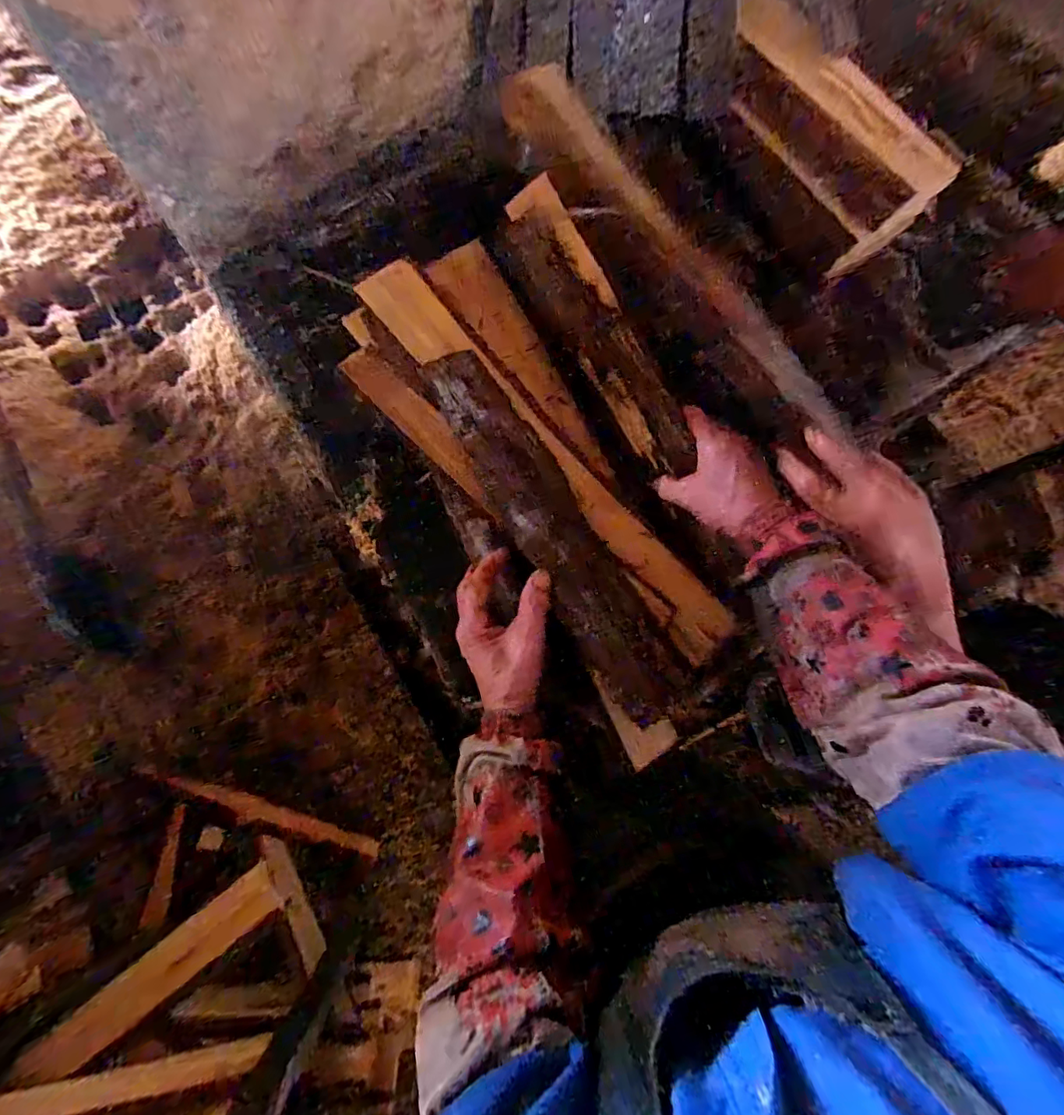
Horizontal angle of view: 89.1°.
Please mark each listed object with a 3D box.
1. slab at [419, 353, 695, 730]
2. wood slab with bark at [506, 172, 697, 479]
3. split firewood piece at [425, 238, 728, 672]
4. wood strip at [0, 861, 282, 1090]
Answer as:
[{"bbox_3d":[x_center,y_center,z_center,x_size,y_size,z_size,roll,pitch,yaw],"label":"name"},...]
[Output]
[{"bbox_3d":[0.018,-0.032,0.483,0.075,0.027,0.373,-30,79,-8],"label":"slab"},{"bbox_3d":[0.063,-0.242,0.556,0.063,0.034,0.347,-25,80,-7],"label":"wood slab with bark"},{"bbox_3d":[0.039,-0.118,0.526,0.071,0.035,0.474,-29,79,-8],"label":"split firewood piece"},{"bbox_3d":[-0.598,0.669,0.884,0.083,0.380,0.021,51,123,10],"label":"wood strip"}]

